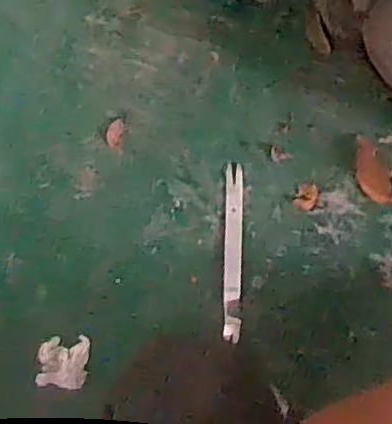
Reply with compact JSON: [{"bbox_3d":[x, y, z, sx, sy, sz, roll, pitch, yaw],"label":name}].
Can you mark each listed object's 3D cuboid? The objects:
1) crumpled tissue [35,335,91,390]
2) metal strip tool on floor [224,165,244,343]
[{"bbox_3d":[-0.184,0.209,0.921,0.066,0.025,0.068,3,87,14],"label":"crumpled tissue"},{"bbox_3d":[0.049,0.054,0.871,0.023,0.015,0.229,0,87,9],"label":"metal strip tool on floor"}]

